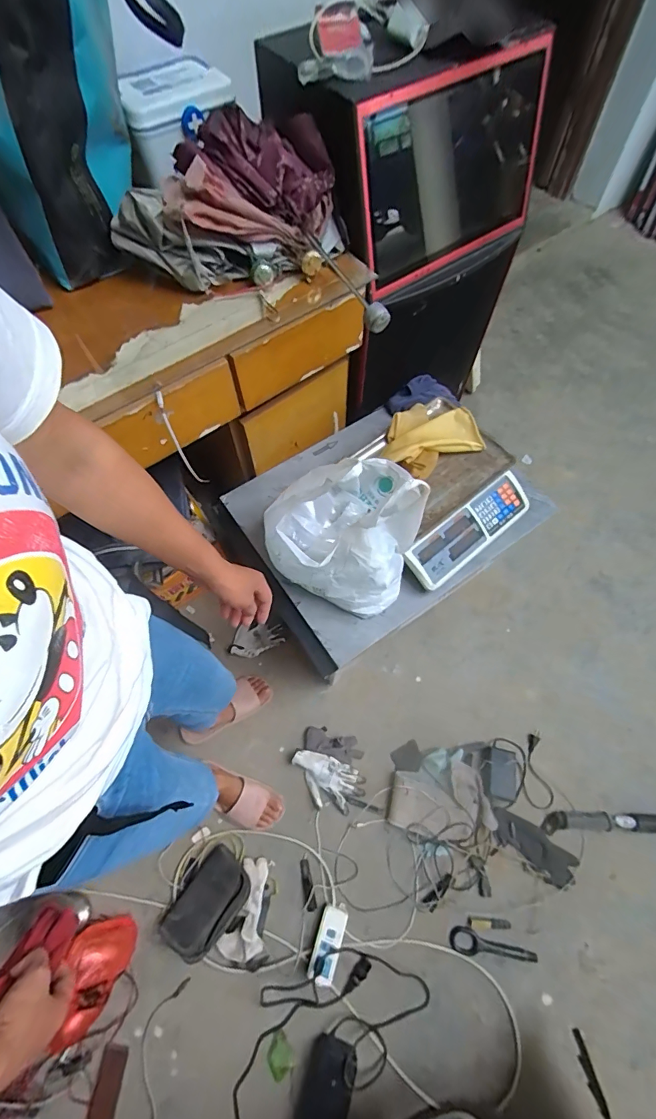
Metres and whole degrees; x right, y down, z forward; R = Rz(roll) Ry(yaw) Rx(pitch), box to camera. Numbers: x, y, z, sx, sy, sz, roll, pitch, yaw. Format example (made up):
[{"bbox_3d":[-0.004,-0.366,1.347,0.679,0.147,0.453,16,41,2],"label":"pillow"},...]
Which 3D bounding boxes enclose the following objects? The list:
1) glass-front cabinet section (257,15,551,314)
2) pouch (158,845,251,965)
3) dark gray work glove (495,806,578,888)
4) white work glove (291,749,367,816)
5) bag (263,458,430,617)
[{"bbox_3d":[0.122,-0.800,0.864,0.403,0.323,0.398,-25,65,-10],"label":"glass-front cabinet section"},{"bbox_3d":[-0.281,0.803,1.018,0.134,0.061,0.216,37,70,18],"label":"pouch"},{"bbox_3d":[0.511,0.714,1.085,0.218,0.025,0.092,37,70,18],"label":"dark gray work glove"},{"bbox_3d":[-0.006,0.576,1.125,0.200,0.035,0.118,17,65,10],"label":"white work glove"},{"bbox_3d":[0.040,-0.065,0.834,0.249,0.298,0.257,21,66,11],"label":"bag"}]

